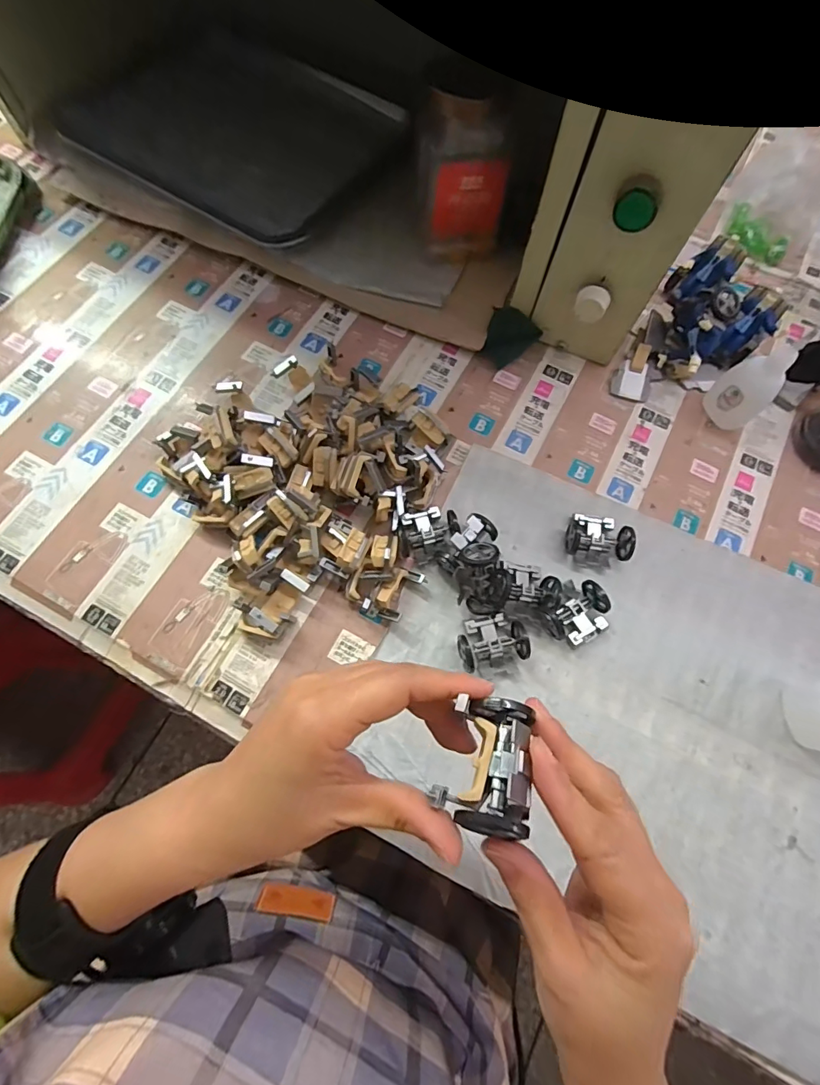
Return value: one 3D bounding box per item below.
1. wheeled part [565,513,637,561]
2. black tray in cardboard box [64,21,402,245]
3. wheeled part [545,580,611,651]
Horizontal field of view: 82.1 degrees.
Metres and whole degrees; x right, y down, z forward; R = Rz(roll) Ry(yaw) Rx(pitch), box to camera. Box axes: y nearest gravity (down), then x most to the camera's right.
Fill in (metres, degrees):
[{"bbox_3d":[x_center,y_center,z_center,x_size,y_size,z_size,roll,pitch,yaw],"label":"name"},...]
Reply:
[{"bbox_3d":[0.150,-0.005,0.374,0.054,0.025,0.035,13,72,3],"label":"wheeled part"},{"bbox_3d":[-0.173,-0.451,0.515,0.314,0.033,0.265,33,74,9],"label":"black tray in cardboard box"},{"bbox_3d":[0.129,0.057,0.353,0.045,0.022,0.037,-35,76,-12],"label":"wheeled part"}]

